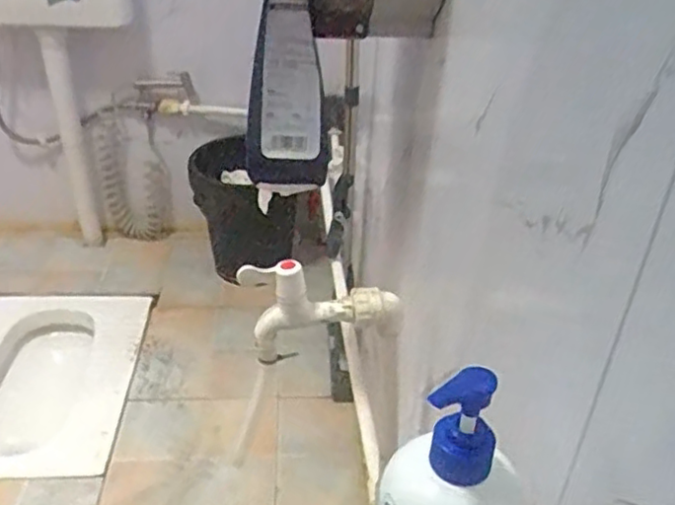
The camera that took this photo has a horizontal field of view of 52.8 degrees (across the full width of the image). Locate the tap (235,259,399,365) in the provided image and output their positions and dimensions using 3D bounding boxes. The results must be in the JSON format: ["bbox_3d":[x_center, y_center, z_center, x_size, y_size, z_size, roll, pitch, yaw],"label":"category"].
[{"bbox_3d":[-0.017,0.048,0.640,0.146,0.083,0.029,-1,34,-4],"label":"tap"}]

